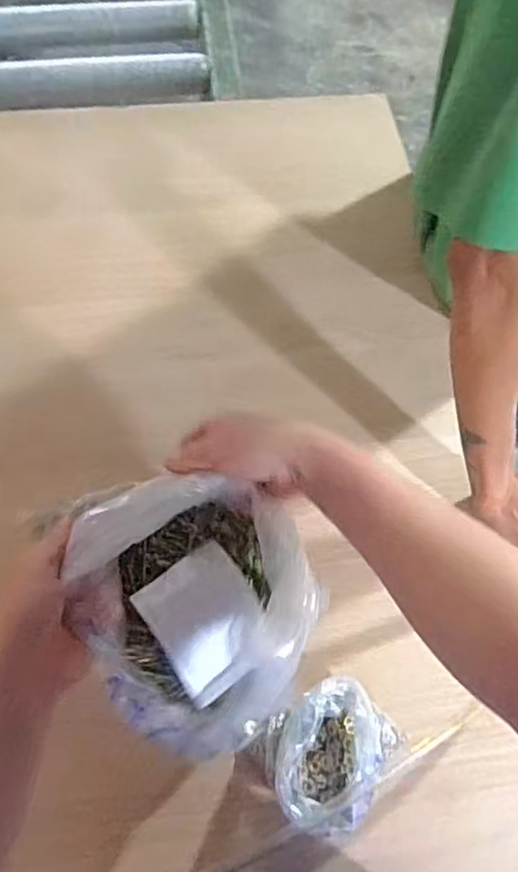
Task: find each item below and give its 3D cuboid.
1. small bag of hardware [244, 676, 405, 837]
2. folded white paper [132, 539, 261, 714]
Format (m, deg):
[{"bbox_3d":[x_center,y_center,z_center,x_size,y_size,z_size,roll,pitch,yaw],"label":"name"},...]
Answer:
[{"bbox_3d":[0.054,0.259,0.514,0.105,0.049,0.108,37,67,14],"label":"small bag of hardware"},{"bbox_3d":[-0.038,0.138,0.454,0.074,0.014,0.095,-32,84,-14],"label":"folded white paper"}]

